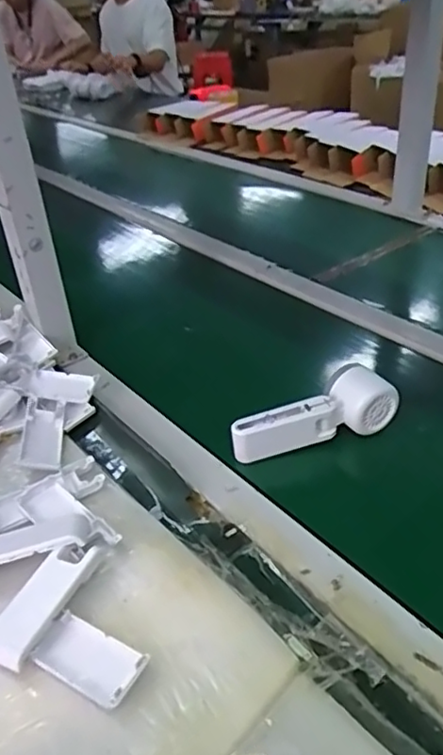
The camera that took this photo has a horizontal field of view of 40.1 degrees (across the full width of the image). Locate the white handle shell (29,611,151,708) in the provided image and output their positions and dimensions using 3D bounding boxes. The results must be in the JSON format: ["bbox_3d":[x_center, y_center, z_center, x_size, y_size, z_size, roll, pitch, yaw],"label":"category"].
[{"bbox_3d":[-0.090,0.189,0.409,0.077,0.013,0.039,18,40,29],"label":"white handle shell"}]

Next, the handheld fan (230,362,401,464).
[{"bbox_3d":[0.088,0.035,0.598,0.167,0.052,0.051,-16,36,-16],"label":"handheld fan"}]

